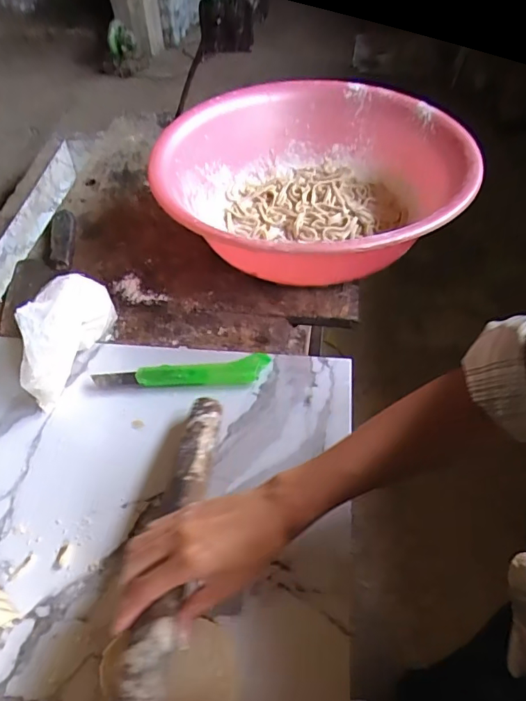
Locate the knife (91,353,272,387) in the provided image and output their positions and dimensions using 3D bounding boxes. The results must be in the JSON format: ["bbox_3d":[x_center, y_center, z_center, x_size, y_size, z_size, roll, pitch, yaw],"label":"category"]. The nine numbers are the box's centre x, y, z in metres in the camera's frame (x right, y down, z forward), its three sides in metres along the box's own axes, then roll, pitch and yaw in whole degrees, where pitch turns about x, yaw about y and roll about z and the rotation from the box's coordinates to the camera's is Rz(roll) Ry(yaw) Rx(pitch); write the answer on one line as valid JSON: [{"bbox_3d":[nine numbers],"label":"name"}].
[{"bbox_3d":[-0.087,0.029,0.551,0.188,0.020,0.032,-6,48,-4],"label":"knife"}]

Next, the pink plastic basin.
[{"bbox_3d":[0.070,-0.223,0.693,0.390,0.132,0.409,-1,47,1],"label":"pink plastic basin"}]

